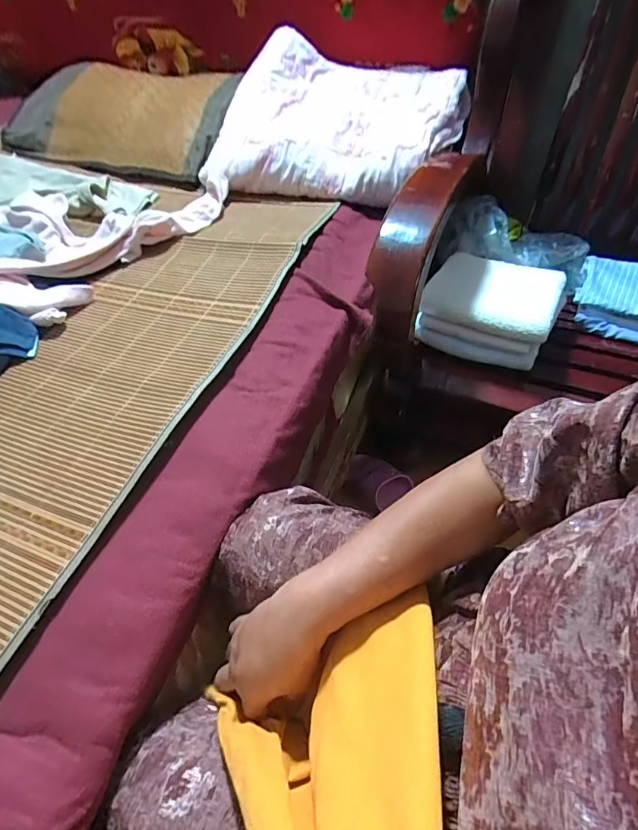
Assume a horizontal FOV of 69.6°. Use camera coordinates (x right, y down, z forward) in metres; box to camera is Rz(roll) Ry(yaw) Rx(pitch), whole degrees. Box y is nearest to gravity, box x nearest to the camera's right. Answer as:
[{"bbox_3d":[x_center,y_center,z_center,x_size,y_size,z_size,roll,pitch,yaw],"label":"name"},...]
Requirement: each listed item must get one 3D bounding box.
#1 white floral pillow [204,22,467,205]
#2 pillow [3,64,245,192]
[{"bbox_3d":[0.034,-0.575,0.883,0.442,0.152,0.369,16,54,17],"label":"white floral pillow"},{"bbox_3d":[-0.450,-0.689,1.060,0.583,0.112,0.305,19,54,19],"label":"pillow"}]

